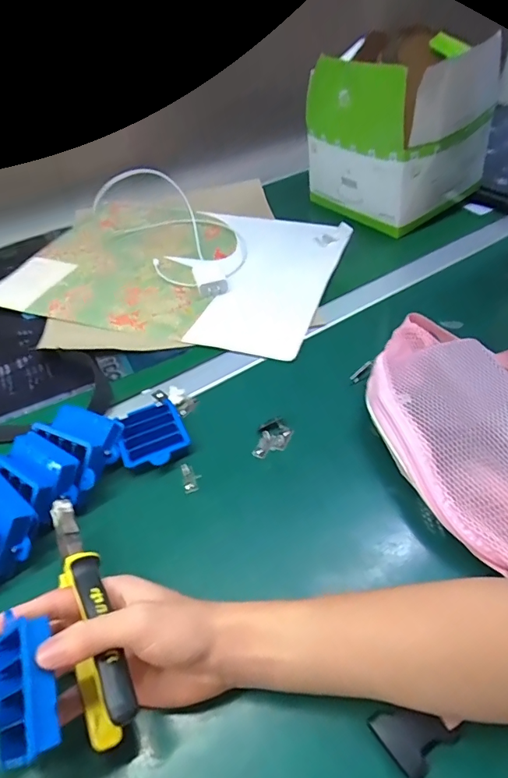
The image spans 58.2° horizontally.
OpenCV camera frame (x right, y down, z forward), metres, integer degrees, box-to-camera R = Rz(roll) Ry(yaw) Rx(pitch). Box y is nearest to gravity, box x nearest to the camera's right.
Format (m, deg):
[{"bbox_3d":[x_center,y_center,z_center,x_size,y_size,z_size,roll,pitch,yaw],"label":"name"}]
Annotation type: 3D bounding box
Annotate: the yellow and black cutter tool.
[{"bbox_3d":[-0.114,0.141,0.305,0.034,0.038,0.161,-22,51,-15],"label":"yellow and black cutter tool"}]

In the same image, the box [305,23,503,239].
[{"bbox_3d":[0.232,-0.401,0.721,0.221,0.221,0.205,-27,48,-20],"label":"box"}]

